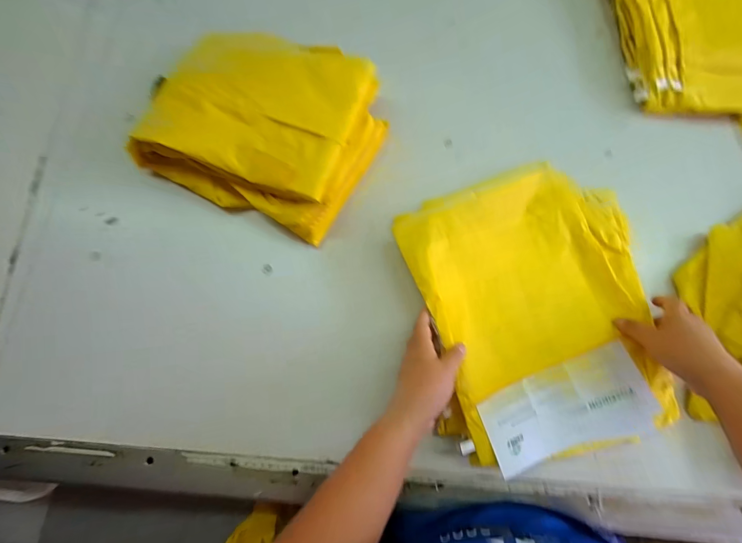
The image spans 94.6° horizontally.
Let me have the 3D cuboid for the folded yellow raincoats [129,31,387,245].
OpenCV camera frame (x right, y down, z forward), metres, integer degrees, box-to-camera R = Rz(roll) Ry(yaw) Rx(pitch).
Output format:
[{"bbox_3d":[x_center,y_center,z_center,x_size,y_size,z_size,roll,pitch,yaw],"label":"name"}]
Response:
[{"bbox_3d":[-0.142,-0.203,0.488,0.295,0.098,0.253,22,79,3],"label":"folded yellow raincoats"}]

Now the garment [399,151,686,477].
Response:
[{"bbox_3d":[0.211,0.043,0.439,0.297,0.032,0.356,-11,79,-3],"label":"garment"}]

